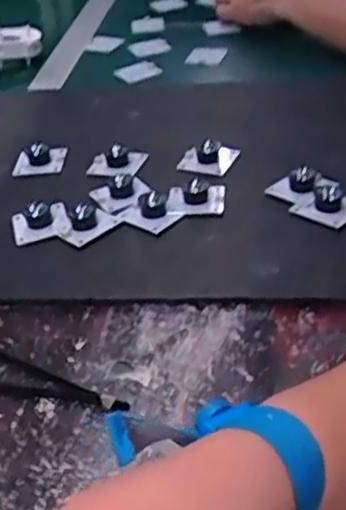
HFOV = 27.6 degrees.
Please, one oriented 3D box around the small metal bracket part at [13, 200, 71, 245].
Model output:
[{"bbox_3d":[-0.105,-0.032,0.554,0.042,0.026,0.046,-12,37,-8],"label":"small metal bracket part"}]

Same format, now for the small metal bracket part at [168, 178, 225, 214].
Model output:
[{"bbox_3d":[0.019,-0.046,0.565,0.045,0.016,0.034,-5,36,2],"label":"small metal bracket part"}]

